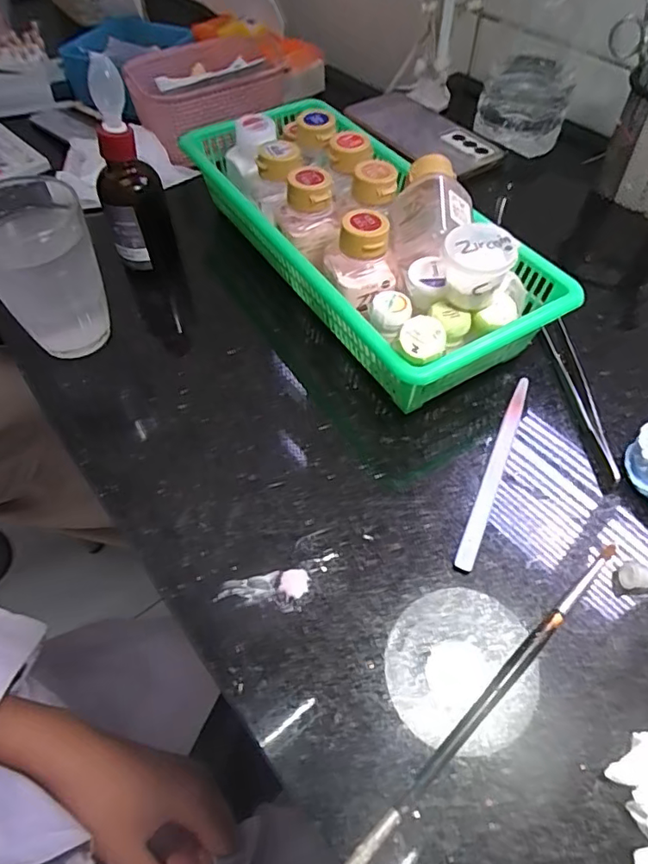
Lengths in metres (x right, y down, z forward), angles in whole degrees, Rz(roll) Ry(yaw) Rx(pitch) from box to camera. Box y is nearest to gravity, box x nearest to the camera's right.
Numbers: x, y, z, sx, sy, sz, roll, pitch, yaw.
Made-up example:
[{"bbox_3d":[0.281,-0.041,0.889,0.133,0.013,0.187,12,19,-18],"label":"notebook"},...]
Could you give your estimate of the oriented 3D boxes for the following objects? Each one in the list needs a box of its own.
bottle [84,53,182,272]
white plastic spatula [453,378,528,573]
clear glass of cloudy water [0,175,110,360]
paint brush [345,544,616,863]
[{"bbox_3d":[-0.132,-0.166,0.369,0.041,0.149,0.035,-14,56,-8],"label":"bottle"},{"bbox_3d":[0.098,0.018,0.305,0.010,0.004,0.136,20,58,15],"label":"white plastic spatula"},{"bbox_3d":[-0.167,-0.092,0.329,0.063,0.095,0.067,-22,57,-13],"label":"clear glass of cloudy water"},{"bbox_3d":[0.078,0.111,0.237,0.187,0.008,0.007,-38,62,-22],"label":"paint brush"}]

